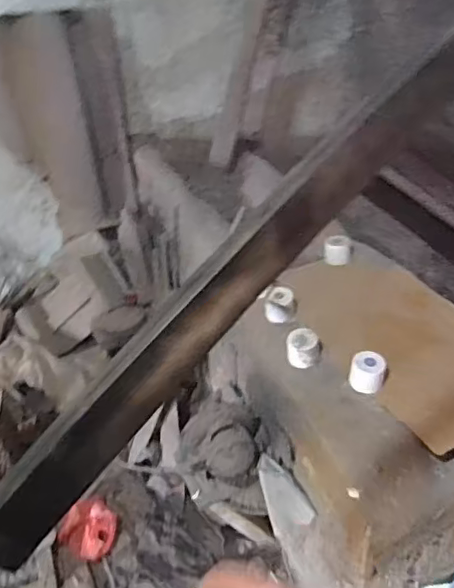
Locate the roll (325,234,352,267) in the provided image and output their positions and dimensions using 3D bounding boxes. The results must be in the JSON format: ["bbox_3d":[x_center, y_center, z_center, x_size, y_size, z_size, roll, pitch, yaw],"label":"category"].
[{"bbox_3d":[0.285,-0.112,1.485,0.069,0.059,0.057,5,43,12],"label":"roll"}]

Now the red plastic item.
[{"bbox_3d":[-0.368,0.627,1.536,0.124,0.080,0.125,-3,42,3],"label":"red plastic item"}]

